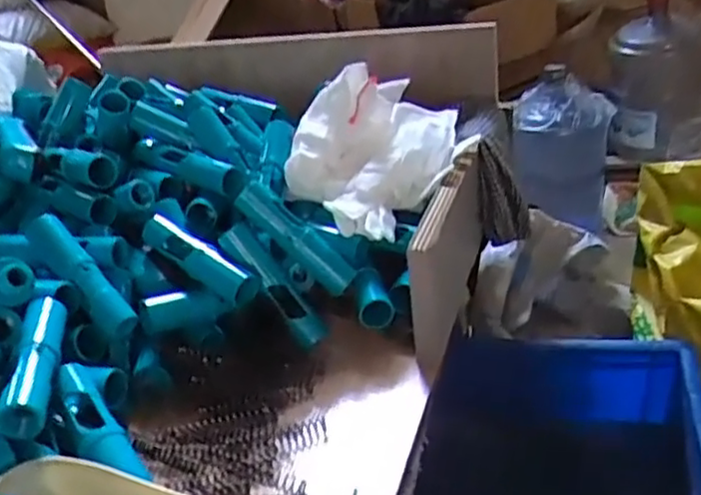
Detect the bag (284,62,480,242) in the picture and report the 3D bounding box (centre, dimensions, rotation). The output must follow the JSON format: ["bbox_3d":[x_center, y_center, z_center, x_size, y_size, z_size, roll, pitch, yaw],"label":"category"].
[{"bbox_3d":[0.028,-0.101,0.644,0.185,0.102,0.140,-27,32,-34],"label":"bag"}]

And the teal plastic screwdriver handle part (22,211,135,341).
[{"bbox_3d":[-0.216,0.020,0.541,0.126,0.019,0.024,46,48,12],"label":"teal plastic screwdriver handle part"}]

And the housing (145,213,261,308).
[{"bbox_3d":[-0.134,0.009,0.580,0.127,0.029,0.023,30,42,25],"label":"housing"}]

